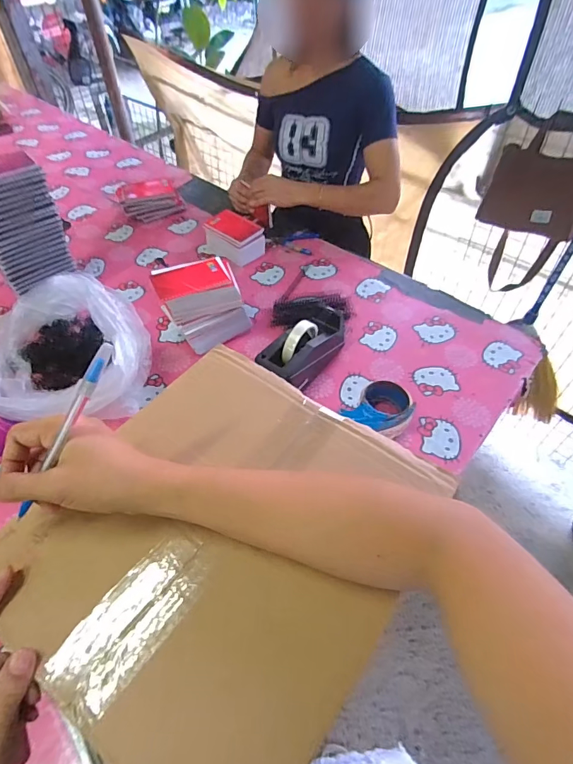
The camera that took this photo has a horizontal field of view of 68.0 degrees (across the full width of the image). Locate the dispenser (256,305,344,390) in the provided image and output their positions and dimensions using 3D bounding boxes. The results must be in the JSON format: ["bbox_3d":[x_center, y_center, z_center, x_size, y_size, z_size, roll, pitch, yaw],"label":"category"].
[{"bbox_3d":[0.032,-0.065,0.792,0.078,0.121,0.203,27,56,20],"label":"dispenser"}]

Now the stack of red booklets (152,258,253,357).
[{"bbox_3d":[-0.161,-0.144,0.832,0.163,0.155,0.085,-20,51,-16],"label":"stack of red booklets"}]

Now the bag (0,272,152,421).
[{"bbox_3d":[-0.403,-0.068,0.791,0.319,0.131,0.282,8,49,8],"label":"bag"}]

